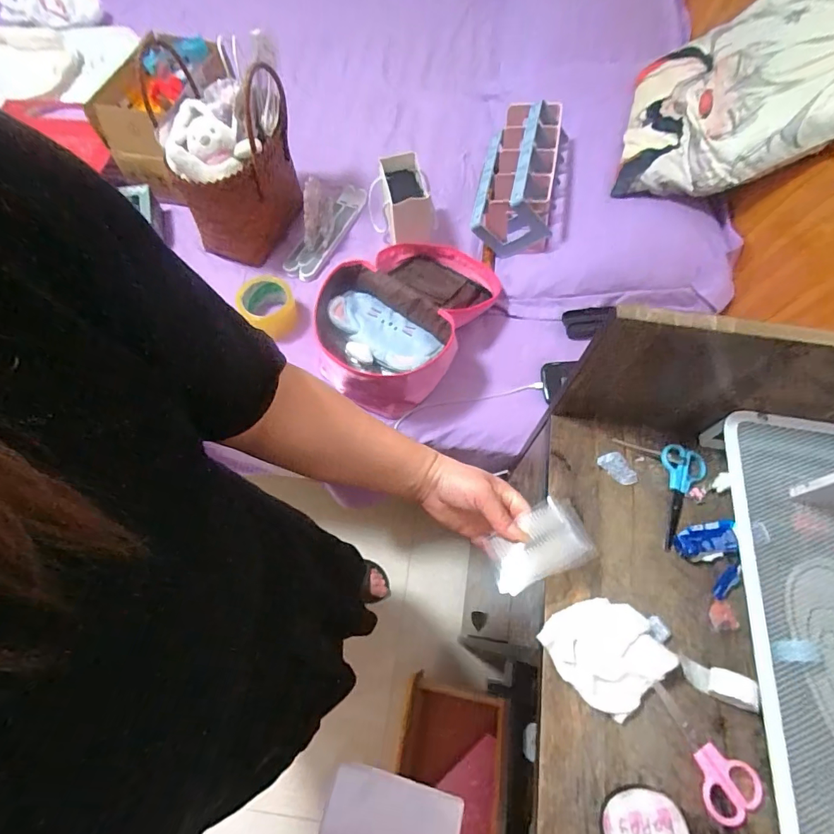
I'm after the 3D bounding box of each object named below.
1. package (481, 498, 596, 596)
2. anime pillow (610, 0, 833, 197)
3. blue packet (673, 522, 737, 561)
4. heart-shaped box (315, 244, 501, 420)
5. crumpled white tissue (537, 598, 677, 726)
[{"bbox_3d":[0.117,0.123,0.431,0.101,0.020,0.061,-22,67,-11],"label":"package"},{"bbox_3d":[0.522,-0.562,0.752,0.092,0.363,0.347,3,89,-32],"label":"anime pillow"},{"bbox_3d":[0.298,0.129,0.461,0.062,0.014,0.034,-8,65,-4],"label":"blue packet"},{"bbox_3d":[-0.018,-0.194,0.788,0.262,0.110,0.370,35,69,15],"label":"heart-shaped box"},{"bbox_3d":[0.176,0.214,0.415,0.092,0.026,0.091,-35,70,-16],"label":"crumpled white tissue"}]

